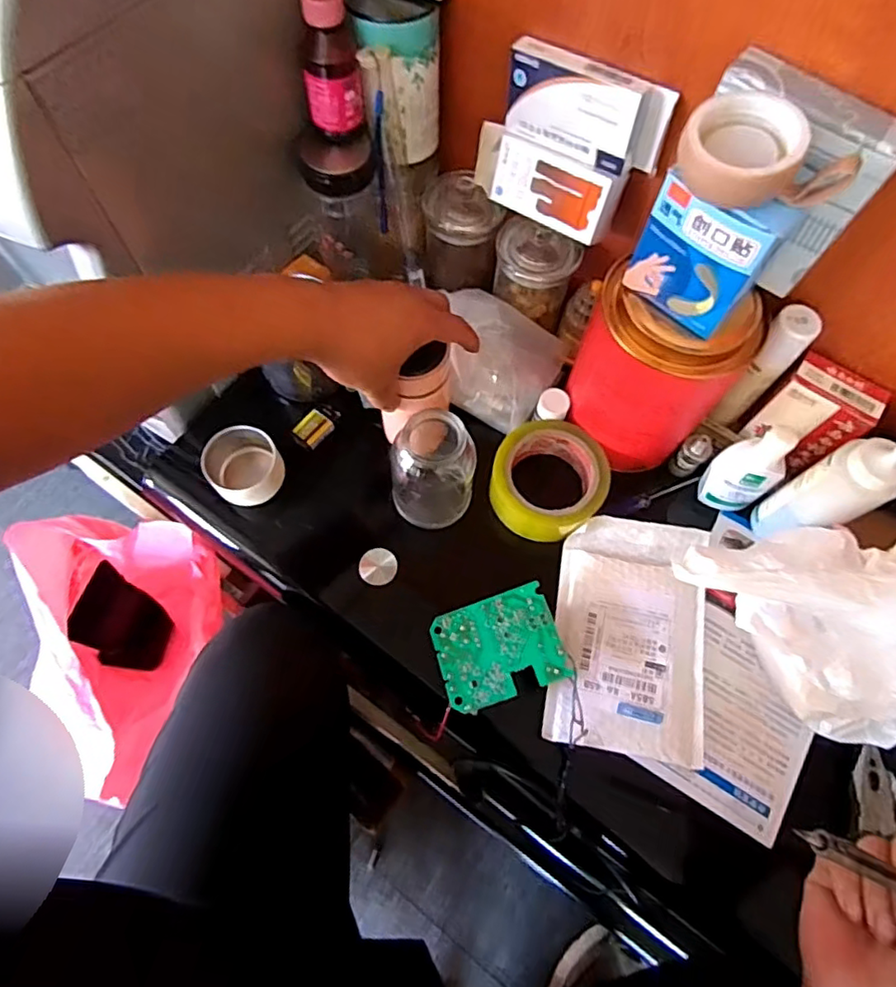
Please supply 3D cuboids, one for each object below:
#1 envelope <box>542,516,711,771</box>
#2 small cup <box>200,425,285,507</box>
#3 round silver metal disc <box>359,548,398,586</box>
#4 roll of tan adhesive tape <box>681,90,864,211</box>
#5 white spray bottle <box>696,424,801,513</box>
[{"bbox_3d":[0.159,0.120,0.508,0.123,0.025,0.196,11,67,3],"label":"envelope"},{"bbox_3d":[-0.193,-0.024,0.558,0.069,0.048,0.069,-27,71,-12],"label":"small cup"},{"bbox_3d":[-0.065,0.069,0.555,0.034,0.009,0.035,1,67,-2],"label":"round silver metal disc"},{"bbox_3d":[0.176,-0.187,0.327,0.089,0.033,0.050,35,70,12],"label":"roll of tan adhesive tape"},{"bbox_3d":[0.266,-0.021,0.519,0.042,0.109,0.050,-32,72,-14],"label":"white spray bottle"}]

